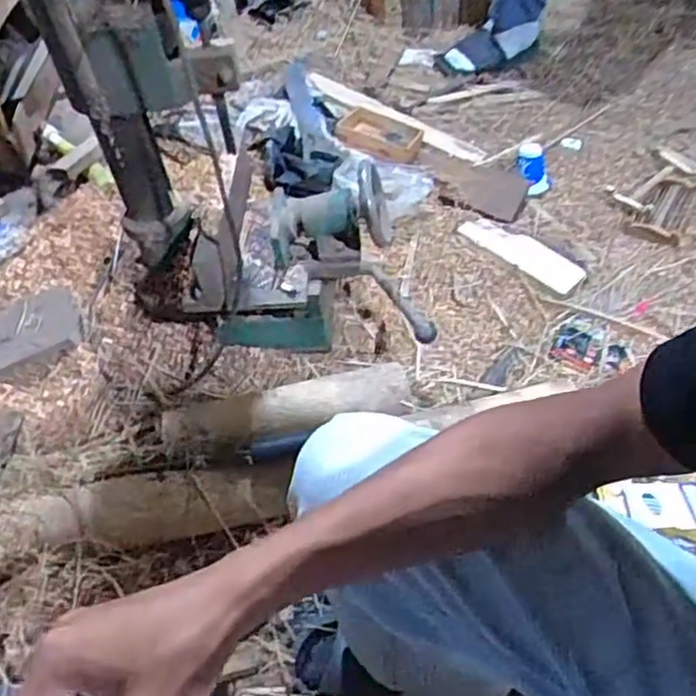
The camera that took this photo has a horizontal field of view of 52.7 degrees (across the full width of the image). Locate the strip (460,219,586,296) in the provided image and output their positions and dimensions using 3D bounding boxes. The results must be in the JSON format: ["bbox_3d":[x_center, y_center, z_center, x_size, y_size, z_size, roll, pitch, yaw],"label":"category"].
[{"bbox_3d":[0.326,-0.178,1.300,0.092,0.016,0.238,-37,56,-22],"label":"strip"}]

